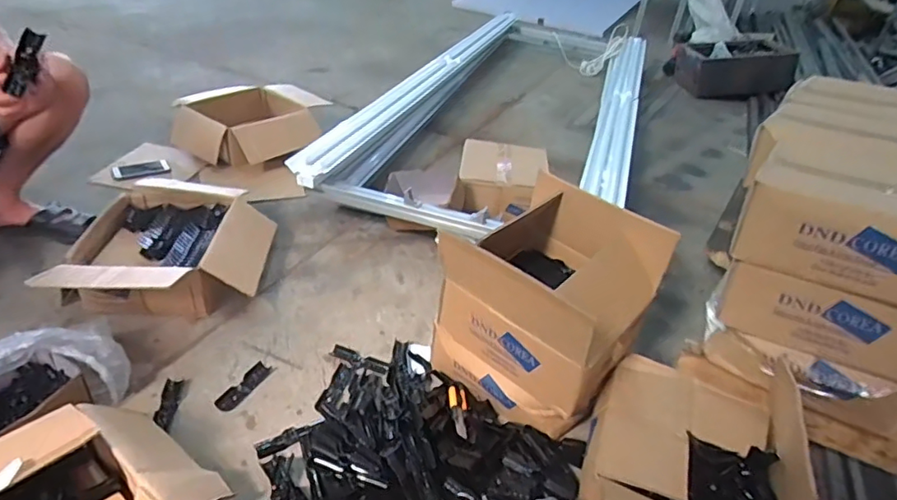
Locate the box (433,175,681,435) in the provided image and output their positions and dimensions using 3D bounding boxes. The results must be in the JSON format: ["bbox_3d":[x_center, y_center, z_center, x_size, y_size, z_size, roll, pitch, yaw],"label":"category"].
[{"bbox_3d":[0.167,0.114,1.085,0.336,0.368,0.304,30,40,30],"label":"box"}]

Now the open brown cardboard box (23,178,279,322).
[{"bbox_3d":[-0.637,0.002,1.305,0.386,0.148,0.432,2,34,-8],"label":"open brown cardboard box"}]

